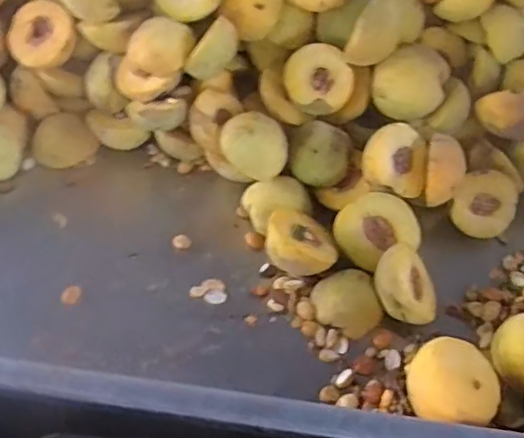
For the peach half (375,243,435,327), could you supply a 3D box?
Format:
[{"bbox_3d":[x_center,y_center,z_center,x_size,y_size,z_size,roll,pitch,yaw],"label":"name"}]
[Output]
[{"bbox_3d":[0.118,0.053,0.495,0.055,0.030,0.065,39,42,-23],"label":"peach half"}]

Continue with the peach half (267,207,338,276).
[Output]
[{"bbox_3d":[0.033,0.022,0.511,0.056,0.037,0.066,-32,61,-26],"label":"peach half"}]

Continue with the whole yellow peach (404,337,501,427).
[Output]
[{"bbox_3d":[0.141,0.125,0.432,0.062,0.046,0.060,2,52,-3],"label":"whole yellow peach"}]

